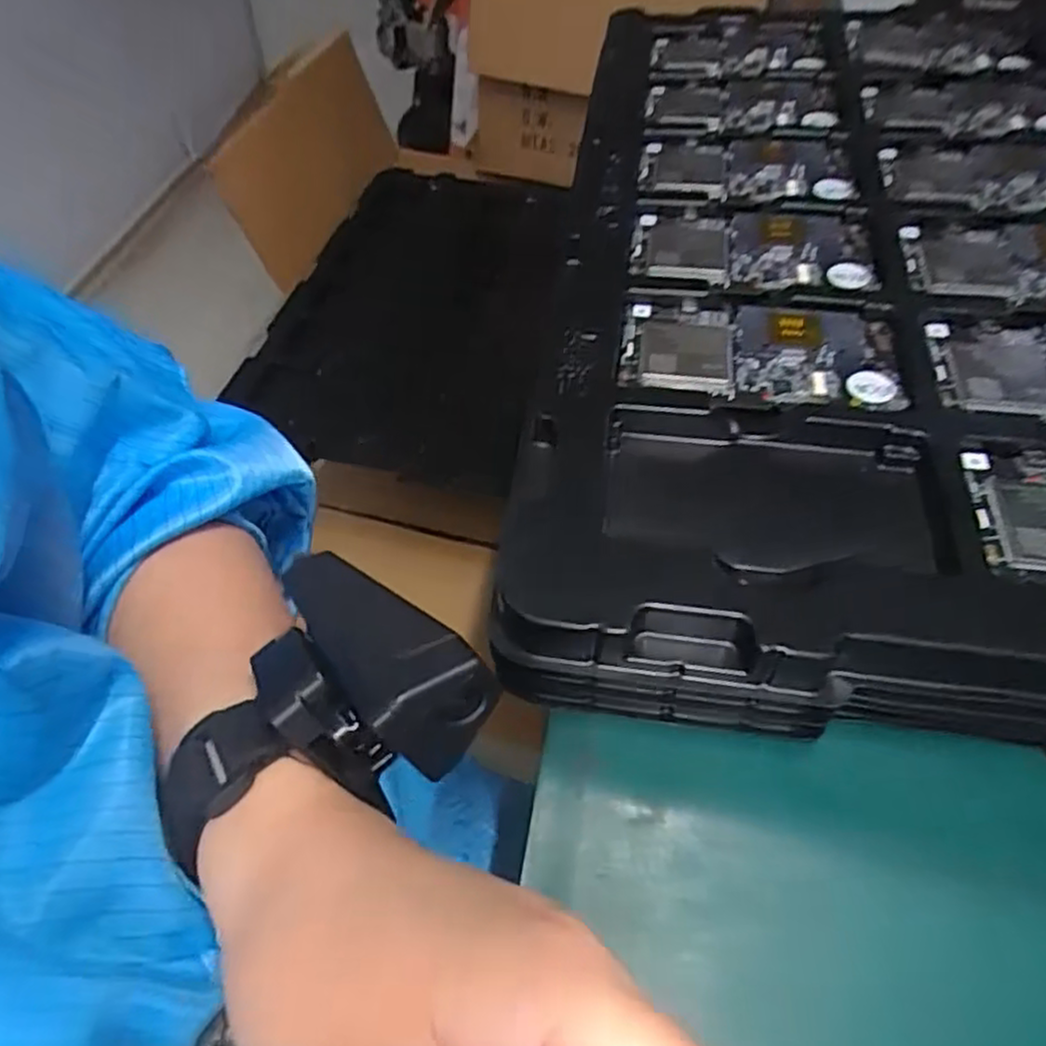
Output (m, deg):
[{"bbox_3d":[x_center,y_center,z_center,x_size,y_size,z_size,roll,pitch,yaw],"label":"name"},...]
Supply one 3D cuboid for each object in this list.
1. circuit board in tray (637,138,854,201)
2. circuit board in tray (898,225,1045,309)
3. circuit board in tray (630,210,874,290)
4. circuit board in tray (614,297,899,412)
[{"bbox_3d":[0.135,-0.219,0.451,0.122,0.012,0.074,6,54,3],"label":"circuit board in tray"},{"bbox_3d":[0.265,-0.135,0.378,0.124,0.006,0.069,6,54,3],"label":"circuit board in tray"},{"bbox_3d":[0.124,-0.150,0.397,0.123,0.009,0.072,6,54,3],"label":"circuit board in tray"},{"bbox_3d":[0.110,-0.081,0.345,0.125,0.008,0.064,9,55,5],"label":"circuit board in tray"}]

